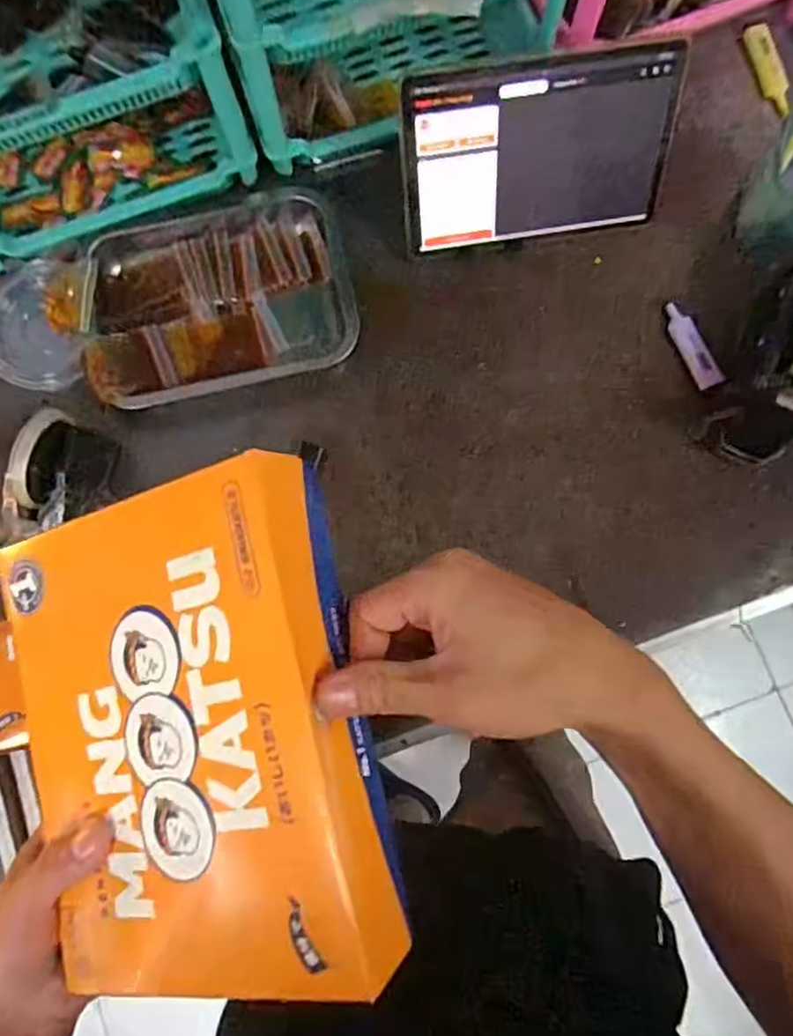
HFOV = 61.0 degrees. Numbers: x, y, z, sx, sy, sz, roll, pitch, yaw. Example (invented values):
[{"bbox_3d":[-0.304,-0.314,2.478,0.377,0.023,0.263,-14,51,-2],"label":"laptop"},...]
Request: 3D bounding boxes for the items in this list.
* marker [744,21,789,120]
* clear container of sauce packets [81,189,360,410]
[{"bbox_3d":[0.393,-0.475,0.711,0.022,0.014,0.108,-13,81,-1],"label":"marker"},{"bbox_3d":[-0.177,-0.223,0.674,0.255,0.051,0.184,-13,81,-1],"label":"clear container of sauce packets"}]

